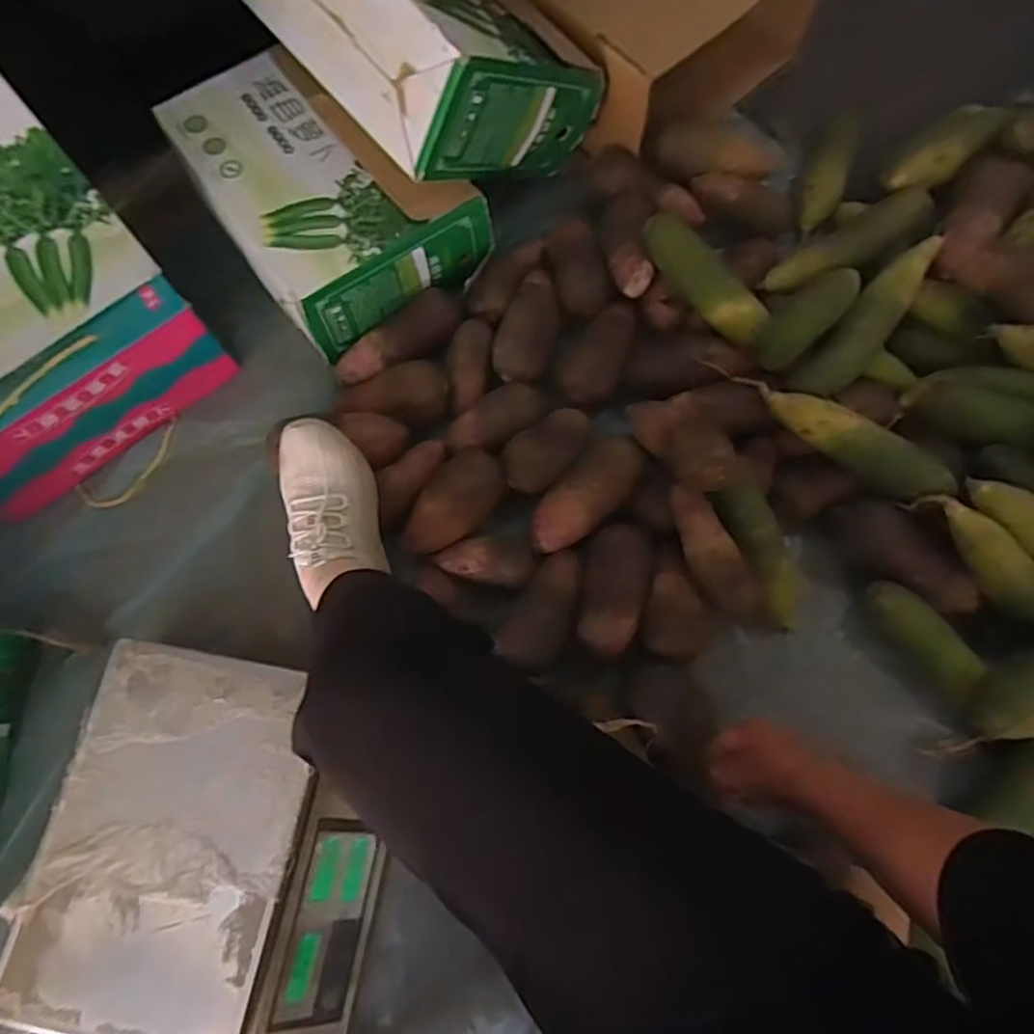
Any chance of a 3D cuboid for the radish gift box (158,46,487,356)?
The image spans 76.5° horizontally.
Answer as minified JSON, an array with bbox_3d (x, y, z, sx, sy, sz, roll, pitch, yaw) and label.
[{"bbox_3d":[-0.249,-0.430,0.847,0.266,0.096,0.385,-34,76,-10],"label":"radish gift box"}]

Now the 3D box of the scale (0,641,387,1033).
[{"bbox_3d":[-0.287,0.315,0.649,0.303,0.094,0.339,10,73,3],"label":"scale"}]

